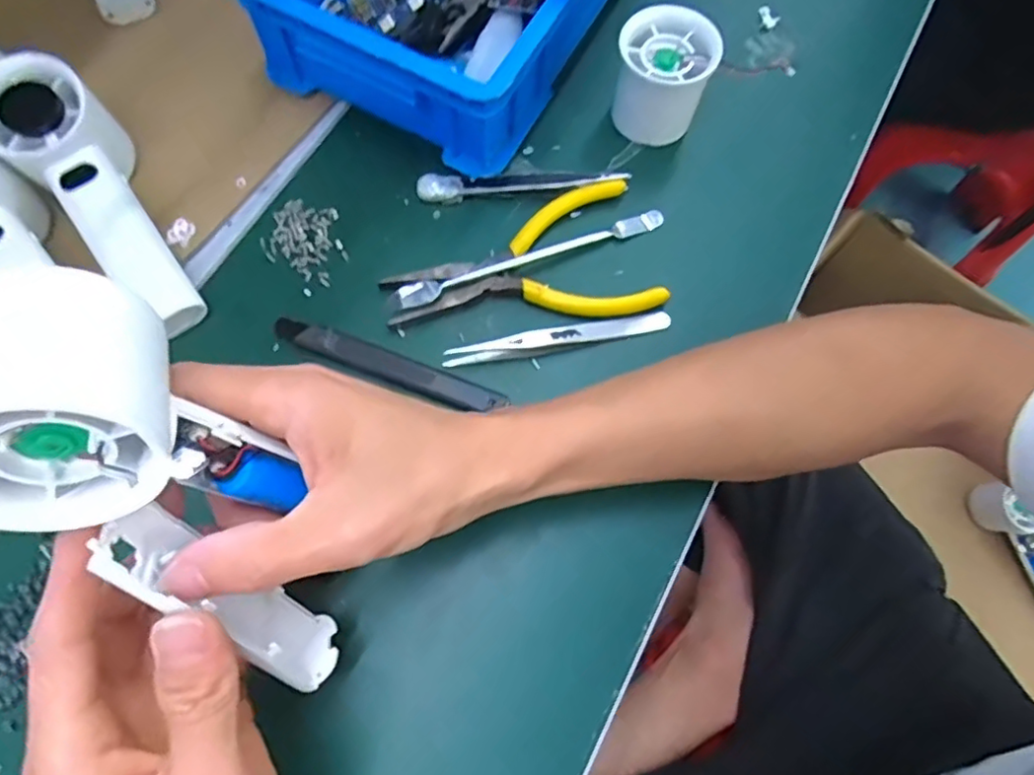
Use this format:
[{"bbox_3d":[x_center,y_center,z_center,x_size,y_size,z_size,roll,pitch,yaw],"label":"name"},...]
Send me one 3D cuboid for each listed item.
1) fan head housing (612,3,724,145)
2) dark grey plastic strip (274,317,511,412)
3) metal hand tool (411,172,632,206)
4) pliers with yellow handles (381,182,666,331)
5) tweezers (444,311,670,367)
[{"bbox_3d":[0.087,-0.186,0.372,0.053,0.054,0.047,10,70,3],"label":"fan head housing"},{"bbox_3d":[-0.067,-0.013,0.329,0.127,0.009,0.015,19,70,7],"label":"dark grey plastic strip"},{"bbox_3d":[0.002,-0.122,0.368,0.120,0.013,0.016,-5,69,-2],"label":"metal hand tool"},{"bbox_3d":[0.001,-0.069,0.349,0.147,0.010,0.082,-11,70,-4],"label":"pliers with yellow handles"},{"bbox_3d":[0.023,-0.027,0.334,0.122,0.008,0.011,-13,70,-5],"label":"tweezers"}]

